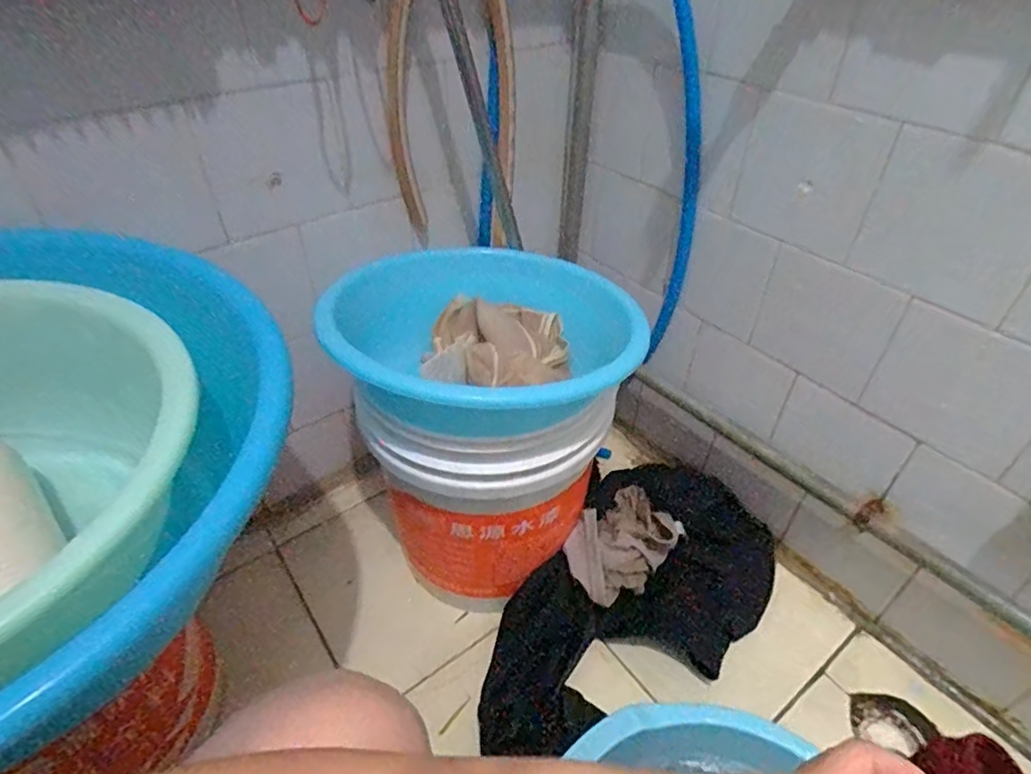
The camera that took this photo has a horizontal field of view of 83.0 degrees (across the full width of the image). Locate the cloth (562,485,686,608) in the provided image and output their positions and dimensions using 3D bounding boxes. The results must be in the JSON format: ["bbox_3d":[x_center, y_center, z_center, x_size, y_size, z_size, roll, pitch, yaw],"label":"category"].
[{"bbox_3d":[0.153,0.206,0.799,0.112,0.064,0.200,28,48,28],"label":"cloth"}]

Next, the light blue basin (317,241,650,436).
[{"bbox_3d":[-0.014,-0.060,0.649,0.305,0.103,0.278,0,41,0],"label":"light blue basin"}]

